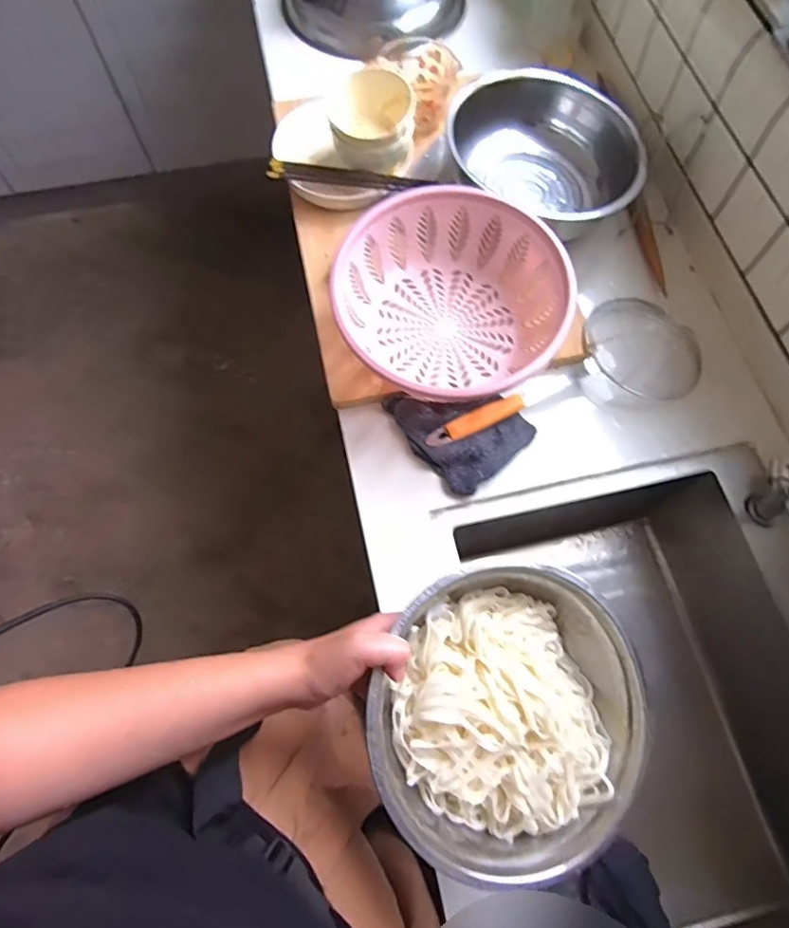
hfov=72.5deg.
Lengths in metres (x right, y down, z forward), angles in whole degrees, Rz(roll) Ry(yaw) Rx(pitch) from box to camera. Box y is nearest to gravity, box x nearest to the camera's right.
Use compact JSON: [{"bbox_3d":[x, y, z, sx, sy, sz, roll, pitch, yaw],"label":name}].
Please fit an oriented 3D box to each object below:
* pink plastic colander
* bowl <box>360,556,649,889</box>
[{"bbox_3d":[0.077,-0.211,0.698,0.280,0.110,0.257,0,69,0],"label":"pink plastic colander"},{"bbox_3d":[0.089,0.194,0.411,0.205,0.087,0.217,-5,69,-2],"label":"bowl"}]

